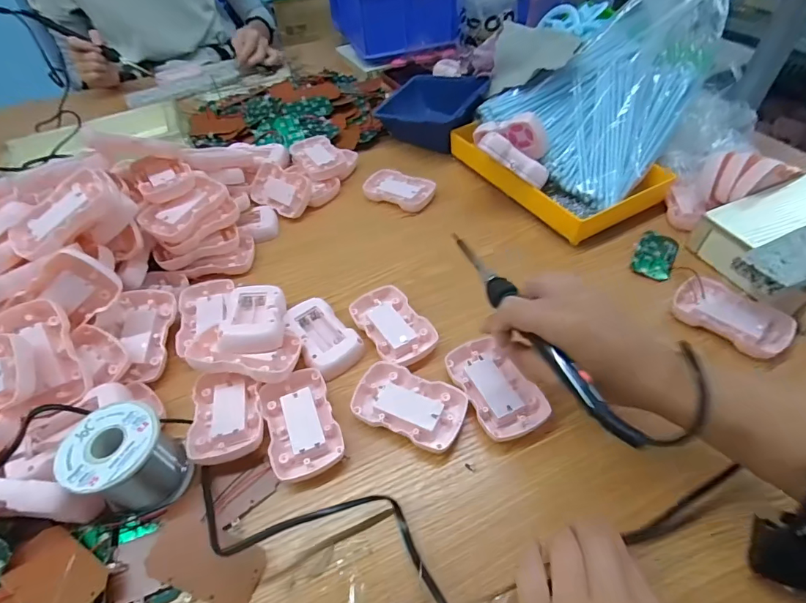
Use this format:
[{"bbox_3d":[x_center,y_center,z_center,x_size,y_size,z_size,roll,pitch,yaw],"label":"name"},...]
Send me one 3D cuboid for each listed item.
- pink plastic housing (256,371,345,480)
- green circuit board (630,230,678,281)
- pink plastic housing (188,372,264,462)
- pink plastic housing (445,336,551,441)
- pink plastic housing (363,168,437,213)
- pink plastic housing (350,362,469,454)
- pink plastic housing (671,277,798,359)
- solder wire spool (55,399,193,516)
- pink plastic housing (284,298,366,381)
[{"bbox_3d":[-0.081,0.098,0.336,0.052,0.016,0.085,-19,51,-12],"label":"pink plastic housing"},{"bbox_3d":[0.270,-0.052,0.449,0.039,0.006,0.079,25,56,22],"label":"green circuit board"},{"bbox_3d":[-0.141,0.091,0.341,0.053,0.019,0.081,-14,51,-8],"label":"pink plastic housing"},{"bbox_3d":[0.075,0.069,0.348,0.053,0.013,0.086,-21,52,-13],"label":"pink plastic housing"},{"bbox_3d":[-0.005,-0.145,0.543,0.091,0.014,0.055,20,54,19],"label":"pink plastic housing"},{"bbox_3d":[0.004,0.085,0.340,0.088,0.015,0.054,17,53,18],"label":"pink plastic housing"},{"bbox_3d":[0.297,0.011,0.379,0.060,0.012,0.089,-38,57,-25],"label":"pink plastic housing"},{"bbox_3d":[-0.194,0.111,0.299,0.061,0.056,0.058,34,60,28],"label":"solder wire spool"},{"bbox_3d":[-0.076,0.033,0.396,0.050,0.016,0.087,-32,55,-22],"label":"pink plastic housing"}]

